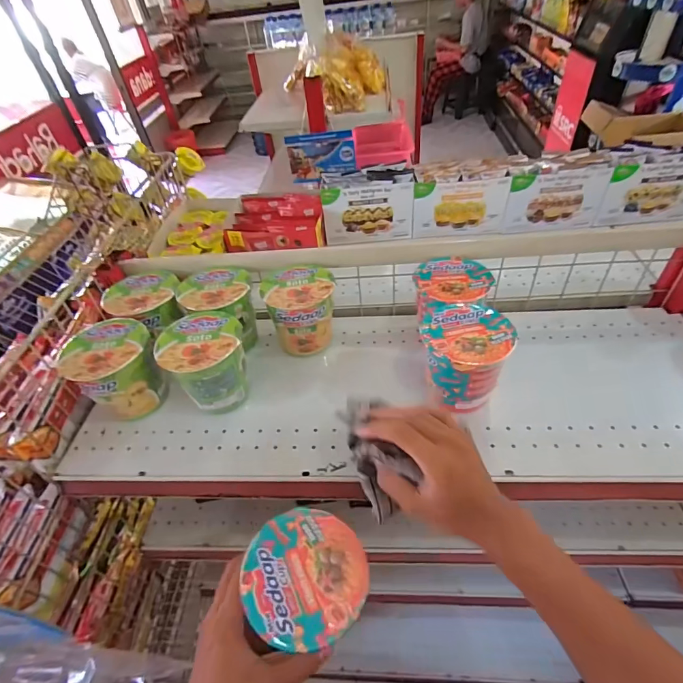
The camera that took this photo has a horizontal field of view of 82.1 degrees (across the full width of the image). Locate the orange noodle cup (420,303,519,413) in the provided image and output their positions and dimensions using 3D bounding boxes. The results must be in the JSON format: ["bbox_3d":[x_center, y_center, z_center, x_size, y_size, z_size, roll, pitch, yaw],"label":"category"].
[{"bbox_3d":[0.157,0.027,0.510,0.103,0.114,0.108,-4,46,4],"label":"orange noodle cup"}]

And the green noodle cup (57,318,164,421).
[{"bbox_3d":[-0.301,0.041,0.540,0.098,0.104,0.100,-4,46,4],"label":"green noodle cup"}]

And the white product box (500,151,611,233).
[{"bbox_3d":[0.416,-0.299,0.783,0.180,0.115,0.099,0,46,8],"label":"white product box"}]

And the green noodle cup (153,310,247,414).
[{"bbox_3d":[-0.180,0.032,0.539,0.103,0.104,0.106,-4,46,4],"label":"green noodle cup"}]

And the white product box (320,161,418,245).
[{"bbox_3d":[0.051,-0.285,0.813,0.178,0.127,0.086,-8,46,-1],"label":"white product box"}]

